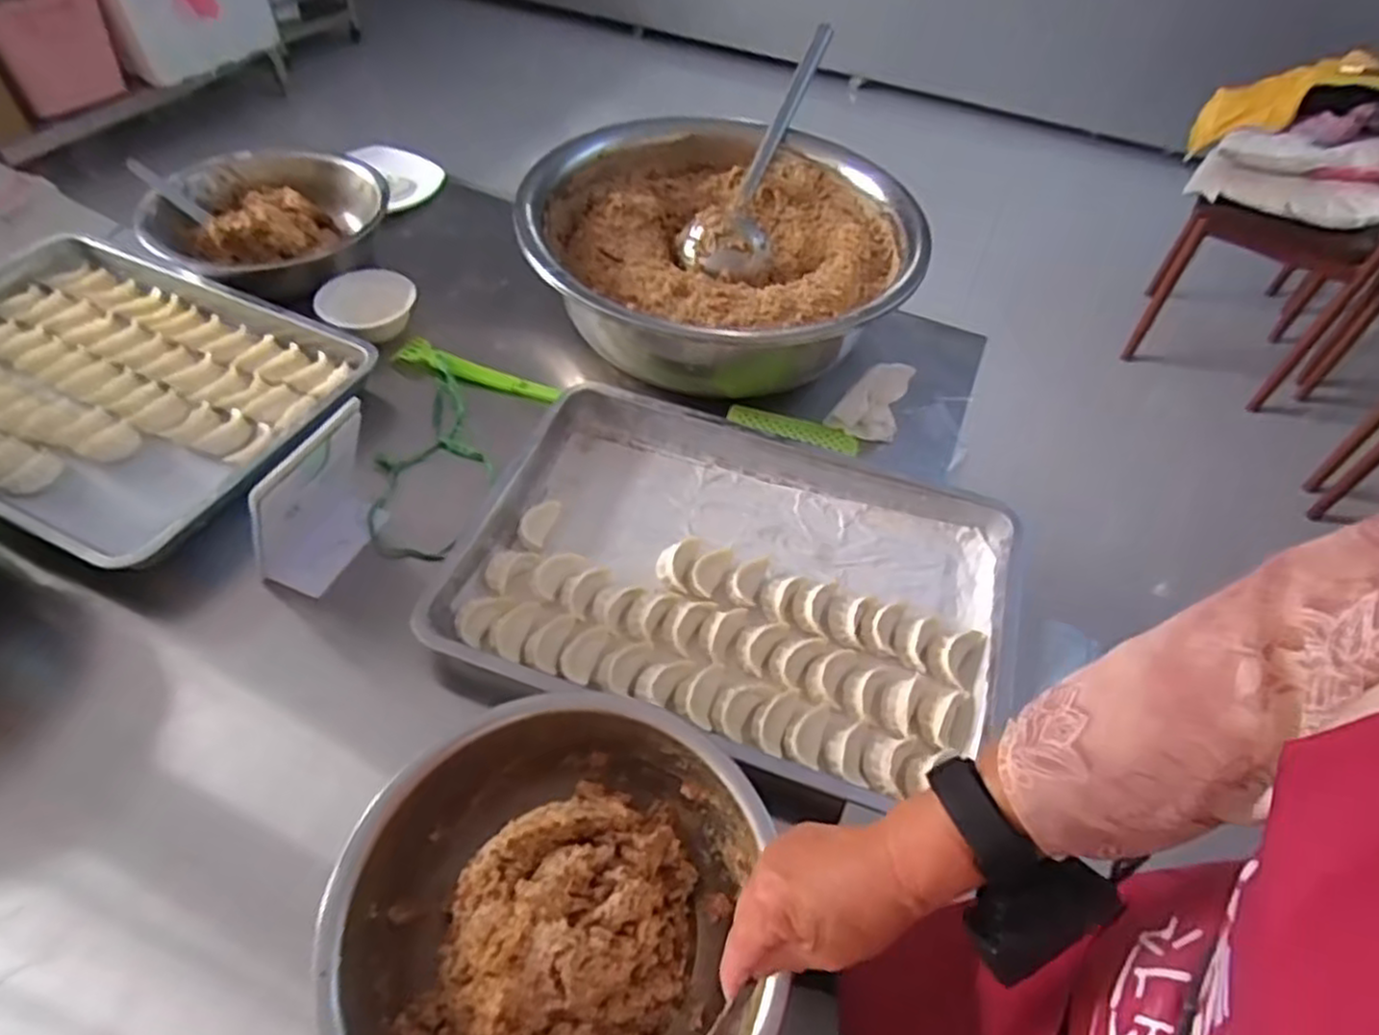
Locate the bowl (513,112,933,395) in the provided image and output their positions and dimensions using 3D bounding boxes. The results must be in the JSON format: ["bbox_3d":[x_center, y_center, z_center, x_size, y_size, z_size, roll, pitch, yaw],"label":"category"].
[{"bbox_3d":[0.068,-0.321,0.937,0.404,0.178,0.429,3,51,-3],"label":"bowl"}]

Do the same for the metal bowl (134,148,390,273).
[{"bbox_3d":[-0.551,-0.391,0.966,0.266,0.072,0.266,3,51,-3],"label":"metal bowl"}]

